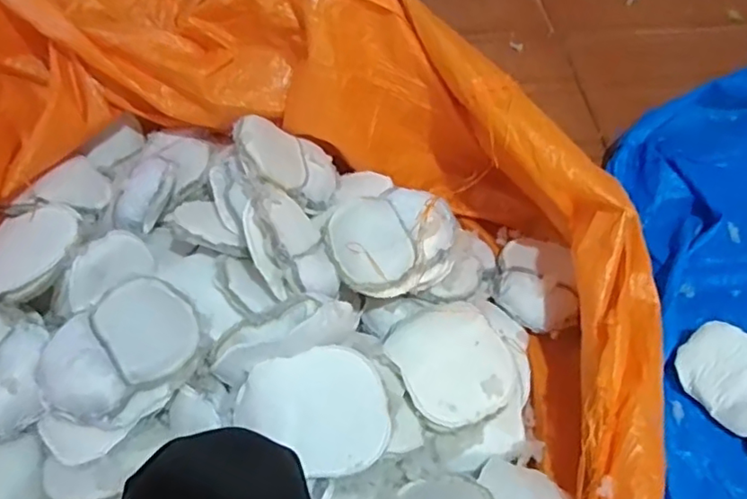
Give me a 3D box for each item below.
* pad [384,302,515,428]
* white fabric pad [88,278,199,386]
[{"bbox_3d":[0.105,0.148,0.778,0.141,0.019,0.163,-21,56,-16],"label":"pad"},{"bbox_3d":[-0.267,0.090,0.691,0.105,0.015,0.131,-28,65,-35],"label":"white fabric pad"}]

